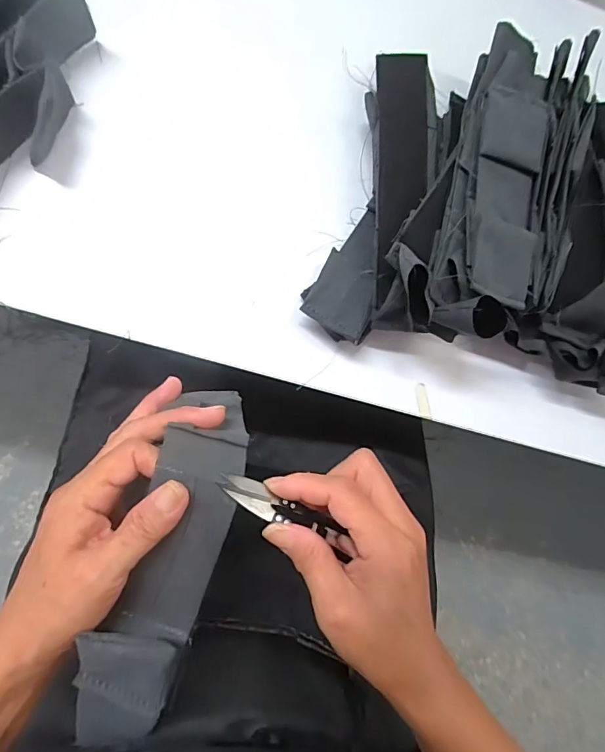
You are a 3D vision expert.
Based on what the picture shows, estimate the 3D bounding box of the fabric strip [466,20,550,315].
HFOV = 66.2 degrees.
[{"bbox_3d":[0.143,-0.146,0.314,0.052,0.017,0.202,12,79,-18],"label":"fabric strip"}]

